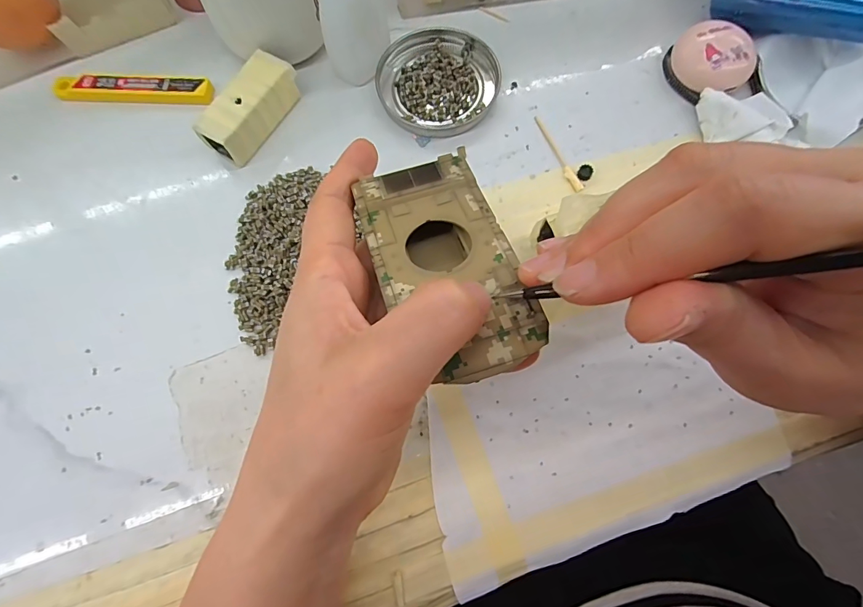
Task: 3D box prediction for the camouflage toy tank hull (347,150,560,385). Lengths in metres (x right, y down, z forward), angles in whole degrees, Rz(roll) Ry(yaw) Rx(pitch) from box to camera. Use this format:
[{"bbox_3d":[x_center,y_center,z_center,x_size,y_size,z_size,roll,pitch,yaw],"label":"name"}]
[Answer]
[{"bbox_3d":[0.007,-0.016,0.160,0.051,0.018,0.095,-25,62,-5],"label":"camouflage toy tank hull"}]

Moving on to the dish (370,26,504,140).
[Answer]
[{"bbox_3d":[0.005,-0.147,0.275,0.078,0.010,0.077,0,75,1],"label":"dish"}]

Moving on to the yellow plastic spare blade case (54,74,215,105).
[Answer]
[{"bbox_3d":[-0.196,-0.141,0.275,0.105,0.006,0.020,2,75,2],"label":"yellow plastic spare blade case"}]

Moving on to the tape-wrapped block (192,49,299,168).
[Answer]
[{"bbox_3d":[-0.114,-0.119,0.261,0.025,0.026,0.069,29,78,8],"label":"tape-wrapped block"}]

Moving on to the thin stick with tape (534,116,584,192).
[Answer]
[{"bbox_3d":[0.079,-0.095,0.262,0.006,0.004,0.060,-23,76,-5],"label":"thin stick with tape"}]

